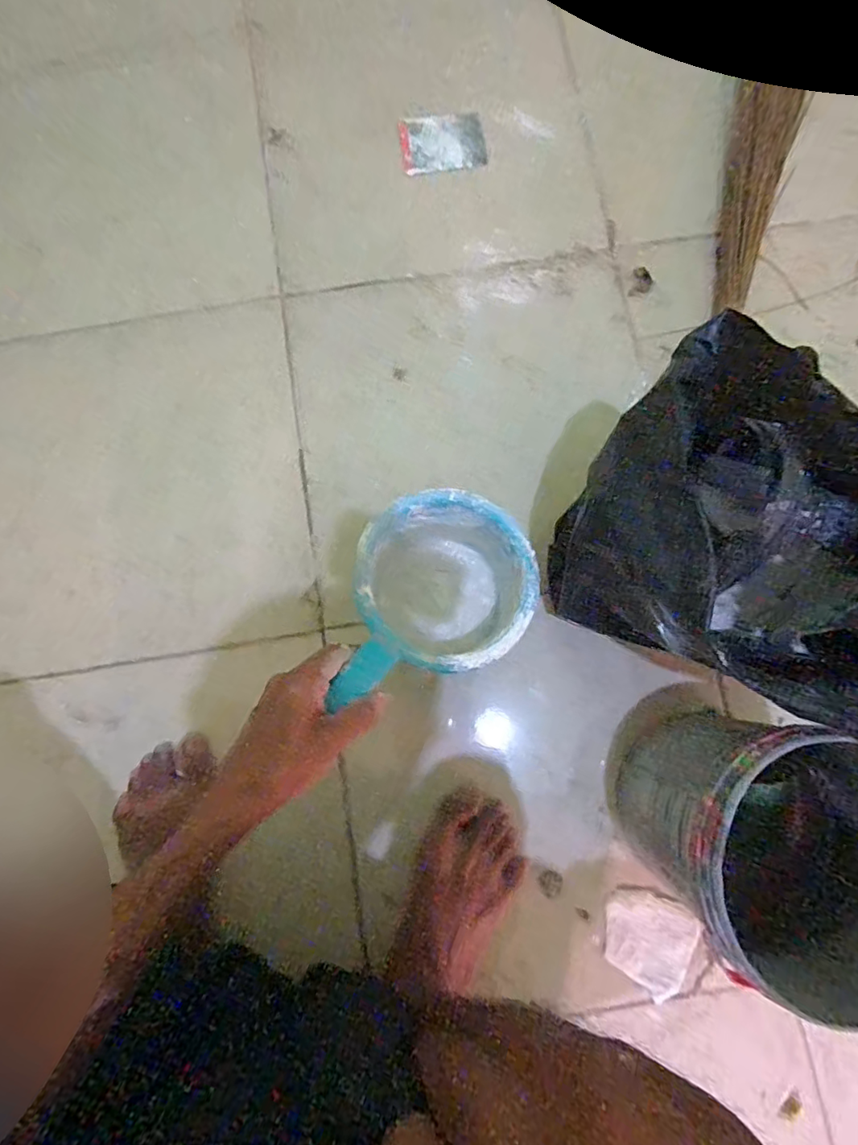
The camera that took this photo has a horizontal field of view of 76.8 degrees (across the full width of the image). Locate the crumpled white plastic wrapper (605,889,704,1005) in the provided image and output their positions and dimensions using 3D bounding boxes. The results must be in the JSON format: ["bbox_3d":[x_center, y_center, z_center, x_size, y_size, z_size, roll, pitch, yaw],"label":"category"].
[{"bbox_3d":[0.207,0.347,0.506,0.082,0.011,0.084,19,79,5],"label":"crumpled white plastic wrapper"}]

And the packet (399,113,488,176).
[{"bbox_3d":[0.017,-0.532,0.668,0.103,0.015,0.072,-9,78,-1],"label":"packet"}]

